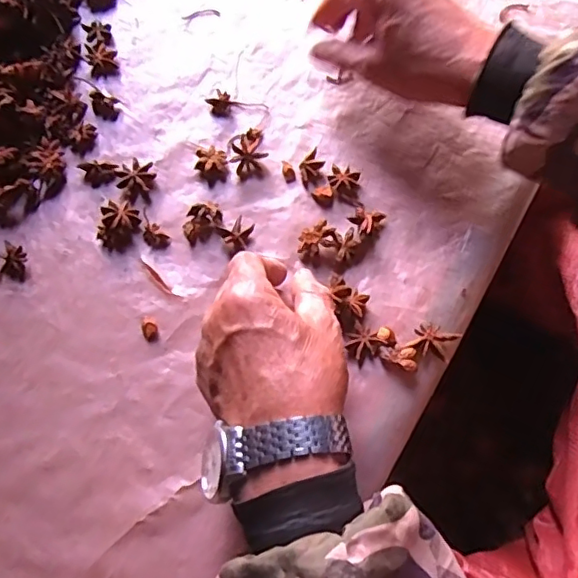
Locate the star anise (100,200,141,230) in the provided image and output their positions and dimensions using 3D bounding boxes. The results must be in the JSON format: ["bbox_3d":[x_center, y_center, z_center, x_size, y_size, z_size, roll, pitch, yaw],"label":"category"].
[{"bbox_3d":[-0.121,-0.052,0.412,0.024,0.016,0.022,-35,71,-13],"label":"star anise"}]

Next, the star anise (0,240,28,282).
[{"bbox_3d":[-0.193,-0.019,0.398,0.019,0.014,0.025,-3,67,-1],"label":"star anise"}]

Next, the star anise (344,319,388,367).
[{"bbox_3d":[0.048,0.035,0.377,0.023,0.007,0.022,40,73,16],"label":"star anise"}]

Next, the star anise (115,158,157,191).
[{"bbox_3d":[-0.114,-0.084,0.428,0.028,0.009,0.023,2,67,1],"label":"star anise"}]

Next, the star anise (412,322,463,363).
[{"bbox_3d":[0.096,0.035,0.377,0.029,0.007,0.020,17,68,8],"label":"star anise"}]

